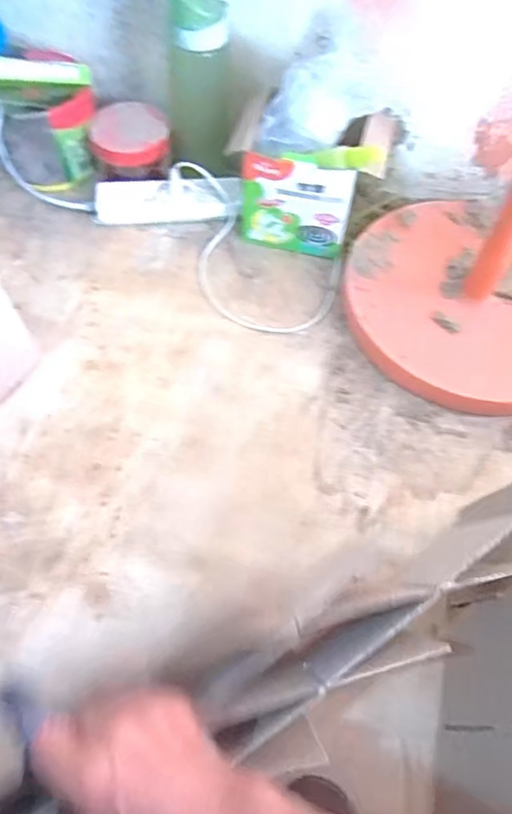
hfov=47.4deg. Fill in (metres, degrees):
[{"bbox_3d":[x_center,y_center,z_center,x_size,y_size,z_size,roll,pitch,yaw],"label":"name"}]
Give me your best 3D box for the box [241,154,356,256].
[{"bbox_3d":[0.046,-0.236,0.700,0.129,0.127,0.018,13,57,6],"label":"box"}]

